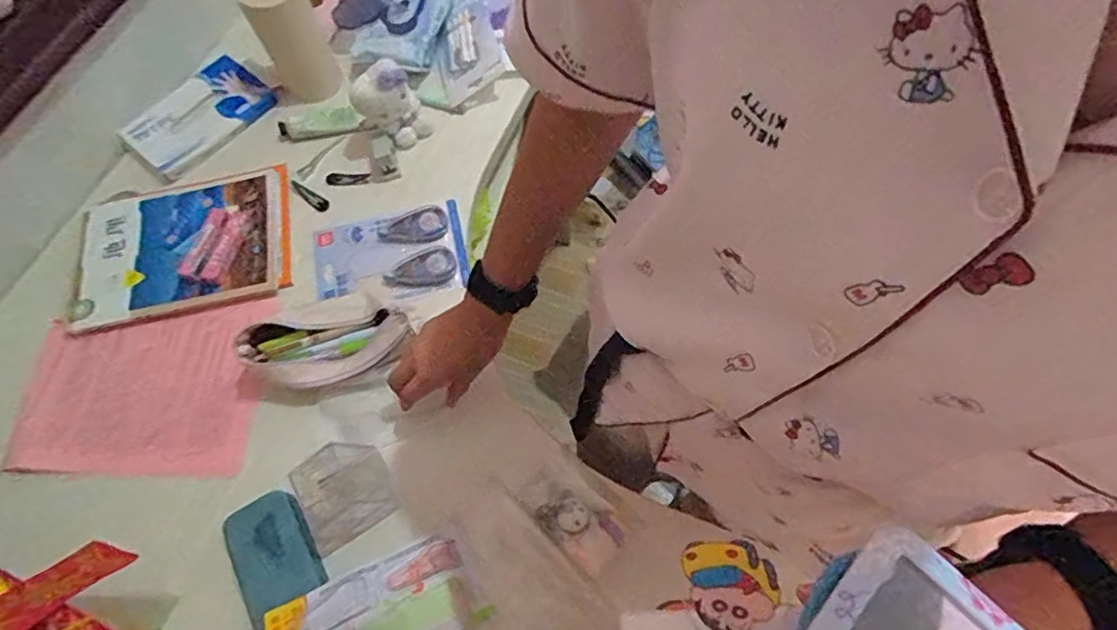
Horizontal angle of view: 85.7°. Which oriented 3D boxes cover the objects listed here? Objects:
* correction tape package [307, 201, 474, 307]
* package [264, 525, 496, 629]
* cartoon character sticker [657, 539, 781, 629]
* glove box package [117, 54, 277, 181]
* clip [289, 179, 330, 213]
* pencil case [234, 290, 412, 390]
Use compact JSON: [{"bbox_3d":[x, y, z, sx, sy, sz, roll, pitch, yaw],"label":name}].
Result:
[{"bbox_3d":[-0.214,-0.074,0.759,0.187,0.022,0.130,-12,66,-3],"label":"correction tape package"},{"bbox_3d":[-0.172,0.288,0.577,0.192,0.017,0.094,-20,74,-18],"label":"package"},{"bbox_3d":[0.058,0.094,0.210,0.033,0.004,0.036,14,44,29],"label":"cartoon character sticker"},{"bbox_3d":[-0.516,-0.289,0.862,0.190,0.021,0.129,-42,70,-15],"label":"glove box package"},{"bbox_3d":[-0.337,-0.159,0.809,0.064,0.004,0.021,33,60,5],"label":"clip"},{"bbox_3d":[-0.254,0.029,0.682,0.176,0.067,0.097,-17,66,-5],"label":"pencil case"}]

